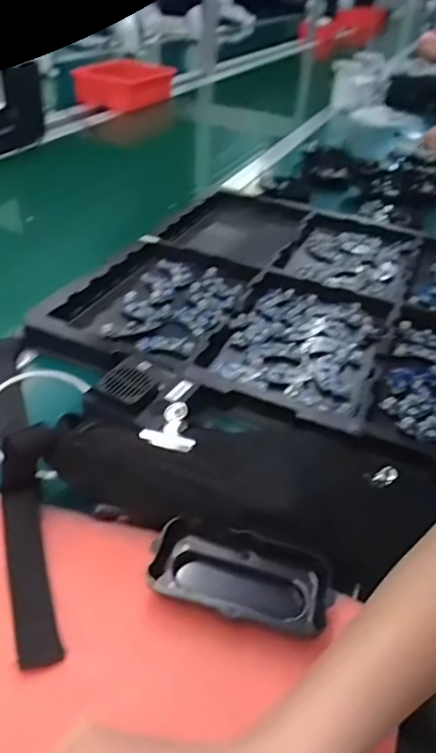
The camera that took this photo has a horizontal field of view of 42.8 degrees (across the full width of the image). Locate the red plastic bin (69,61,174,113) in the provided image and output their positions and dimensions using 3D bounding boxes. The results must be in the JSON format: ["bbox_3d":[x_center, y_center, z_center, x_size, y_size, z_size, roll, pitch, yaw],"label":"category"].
[{"bbox_3d":[-0.236,-0.770,1.459,0.180,0.079,0.241,19,39,17],"label":"red plastic bin"}]

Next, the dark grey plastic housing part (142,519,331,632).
[{"bbox_3d":[0.015,0.127,0.350,0.110,0.026,0.049,13,37,9],"label":"dark grey plastic housing part"}]

